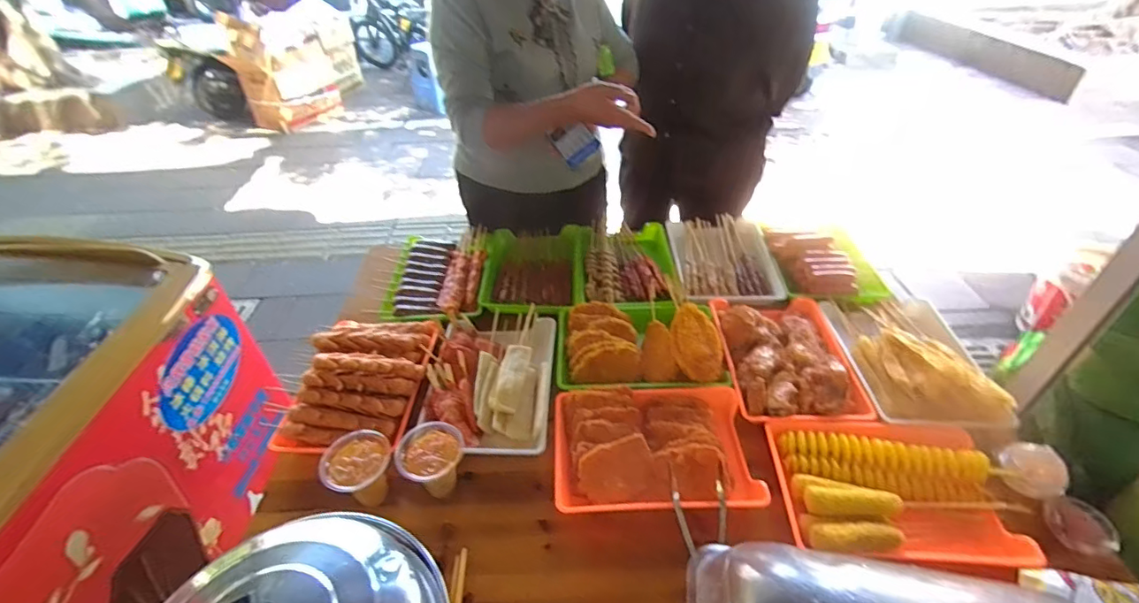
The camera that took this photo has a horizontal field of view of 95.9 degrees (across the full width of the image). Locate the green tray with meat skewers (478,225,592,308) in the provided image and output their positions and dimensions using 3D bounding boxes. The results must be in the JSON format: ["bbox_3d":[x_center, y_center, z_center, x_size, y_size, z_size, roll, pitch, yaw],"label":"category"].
[{"bbox_3d":[-0.077,-0.075,1.166,0.234,0.046,0.306,1,40,6],"label":"green tray with meat skewers"}]

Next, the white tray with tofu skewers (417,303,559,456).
[{"bbox_3d":[-0.136,0.136,0.905,0.213,0.045,0.320,-1,40,3],"label":"white tray with tofu skewers"}]

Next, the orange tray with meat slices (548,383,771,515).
[{"bbox_3d":[0.128,0.219,0.801,0.294,0.045,0.213,-3,40,1],"label":"orange tray with meat slices"}]

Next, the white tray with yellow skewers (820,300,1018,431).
[{"bbox_3d":[0.591,0.071,0.878,0.194,0.066,0.306,-1,40,3],"label":"white tray with yellow skewers"}]

